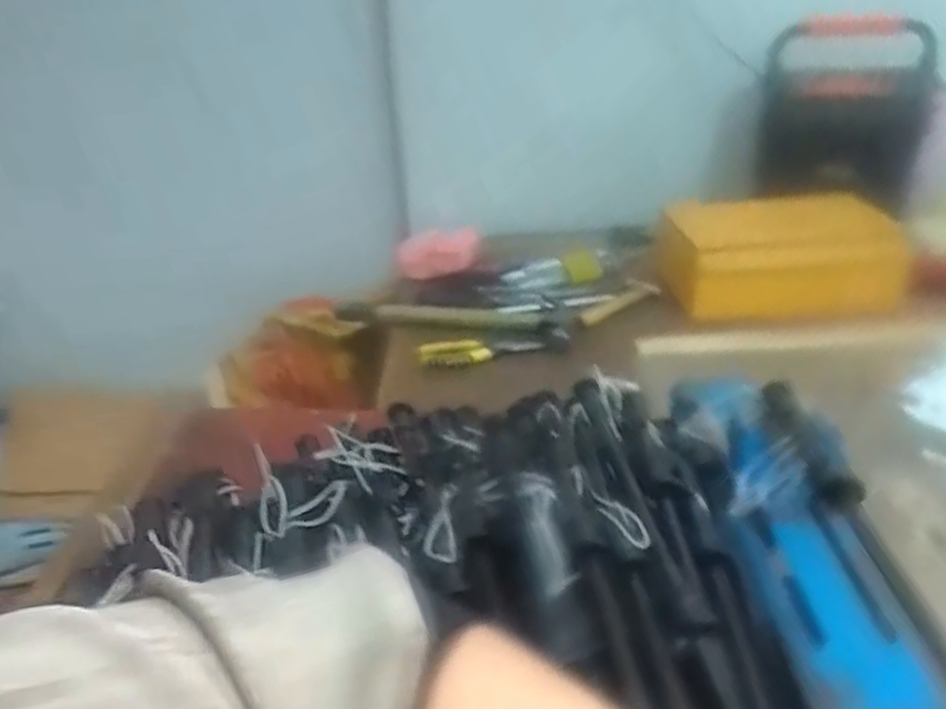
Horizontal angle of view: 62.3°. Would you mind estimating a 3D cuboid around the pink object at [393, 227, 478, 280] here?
[{"bbox_3d":[-0.045,-0.149,1.170,0.130,0.074,0.038,-27,35,-38],"label":"pink object"}]

